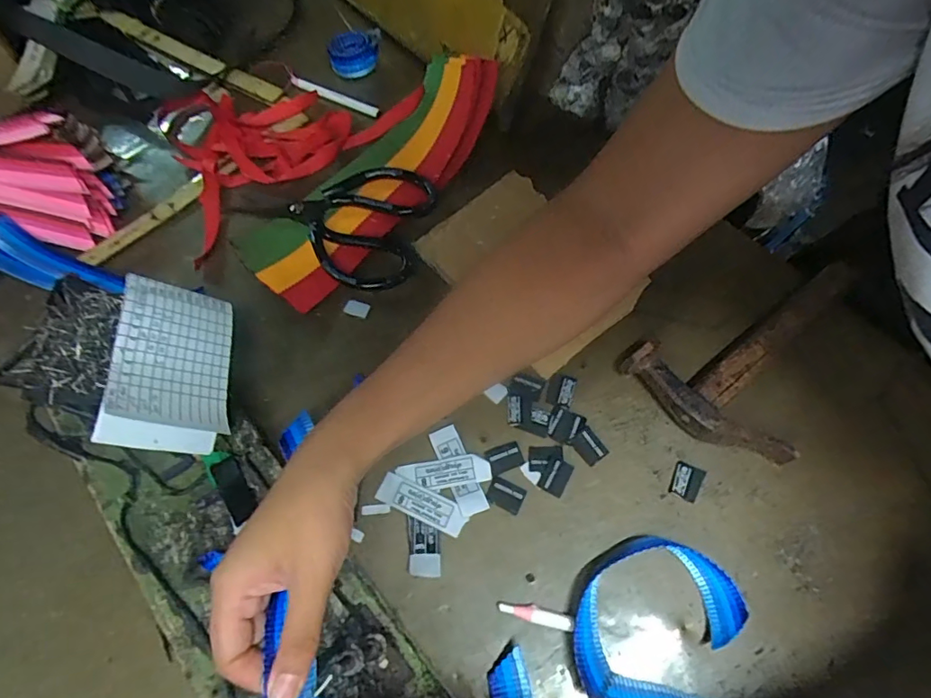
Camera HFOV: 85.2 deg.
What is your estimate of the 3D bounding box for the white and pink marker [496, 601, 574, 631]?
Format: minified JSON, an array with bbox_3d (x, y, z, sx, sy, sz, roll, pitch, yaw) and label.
[{"bbox_3d":[0.043,0.164,0.313,0.045,0.008,0.010,13,65,10],"label":"white and pink marker"}]

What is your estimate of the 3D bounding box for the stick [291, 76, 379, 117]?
[{"bbox_3d":[-0.137,-0.264,0.524,0.111,0.007,0.012,27,69,16],"label":"stick"}]

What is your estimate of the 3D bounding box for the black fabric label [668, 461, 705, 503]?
[{"bbox_3d":[0.151,0.091,0.347,0.019,0.004,0.024,23,68,14],"label":"black fabric label"}]

